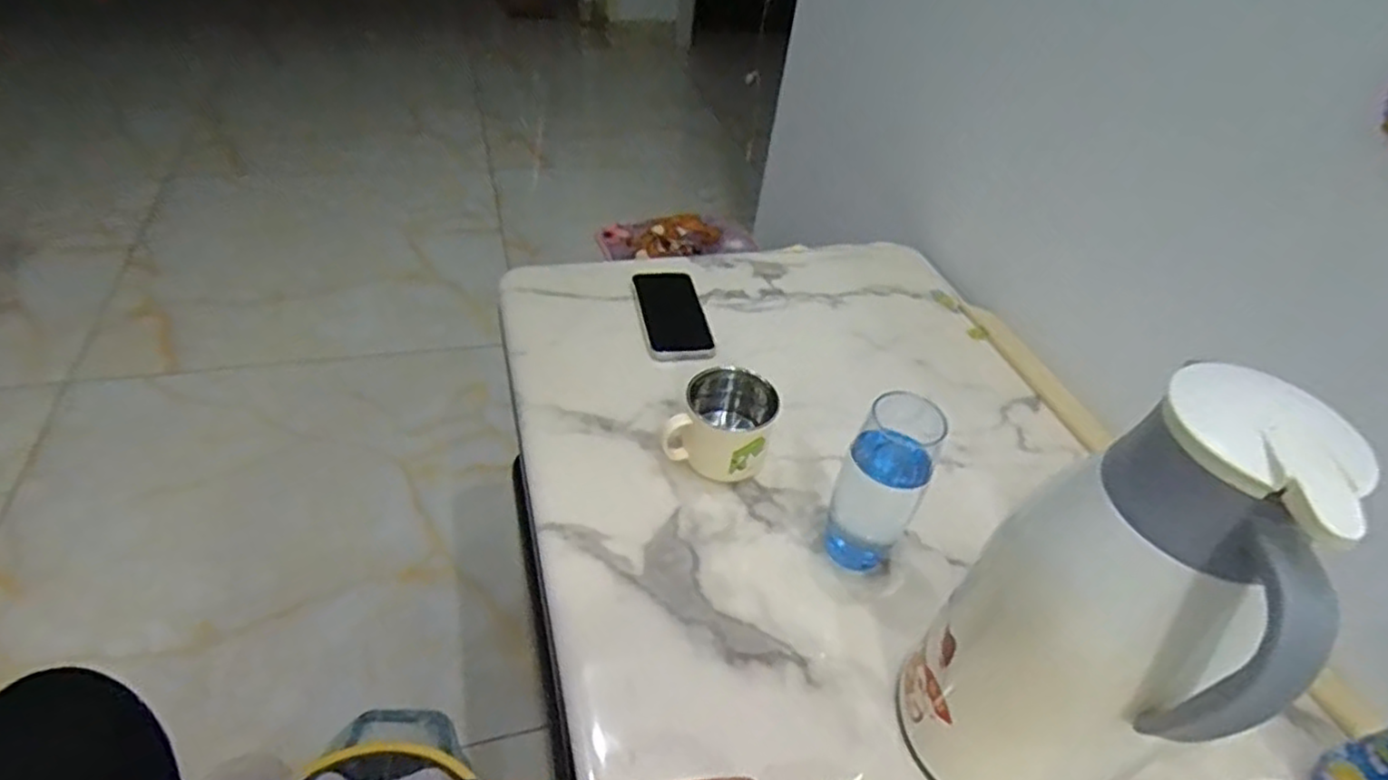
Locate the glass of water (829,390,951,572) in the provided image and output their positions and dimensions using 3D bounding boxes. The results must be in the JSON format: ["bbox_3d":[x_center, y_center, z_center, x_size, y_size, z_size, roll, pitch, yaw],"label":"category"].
[{"bbox_3d":[0.143,0.081,0.566,0.059,0.165,0.050,21,43,14],"label":"glass of water"}]

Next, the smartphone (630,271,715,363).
[{"bbox_3d":[-0.026,-0.091,0.831,0.073,0.010,0.151,-3,43,-12],"label":"smartphone"}]

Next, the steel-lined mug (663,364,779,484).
[{"bbox_3d":[0.024,0.032,0.664,0.093,0.087,0.070,13,42,6],"label":"steel-lined mug"}]

